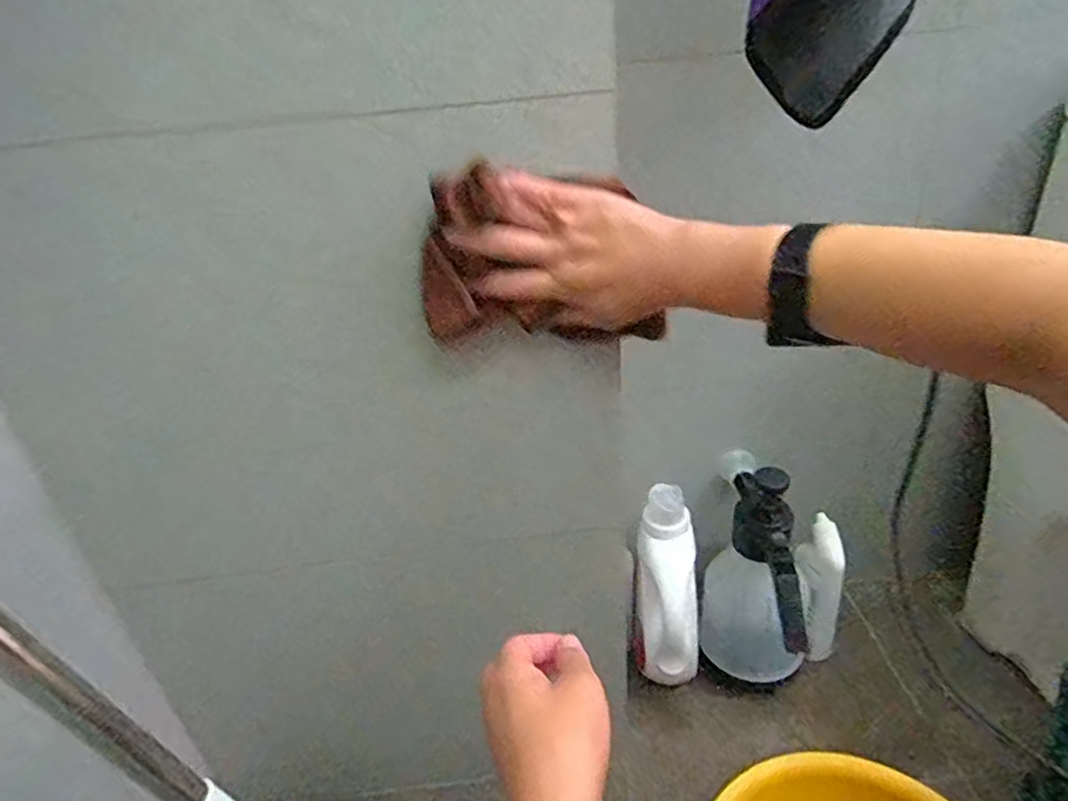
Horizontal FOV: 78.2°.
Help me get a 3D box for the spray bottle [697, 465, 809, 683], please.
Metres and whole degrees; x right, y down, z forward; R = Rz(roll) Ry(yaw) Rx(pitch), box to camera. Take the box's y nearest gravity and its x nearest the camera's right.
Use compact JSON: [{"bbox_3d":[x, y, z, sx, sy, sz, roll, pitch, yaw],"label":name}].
[{"bbox_3d":[0.282,0.244,0.833,0.142,0.308,0.129,10,34,23],"label":"spray bottle"}]

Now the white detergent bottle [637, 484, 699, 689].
[{"bbox_3d":[0.177,0.250,0.873,0.082,0.279,0.066,-2,4,5],"label":"white detergent bottle"}]

